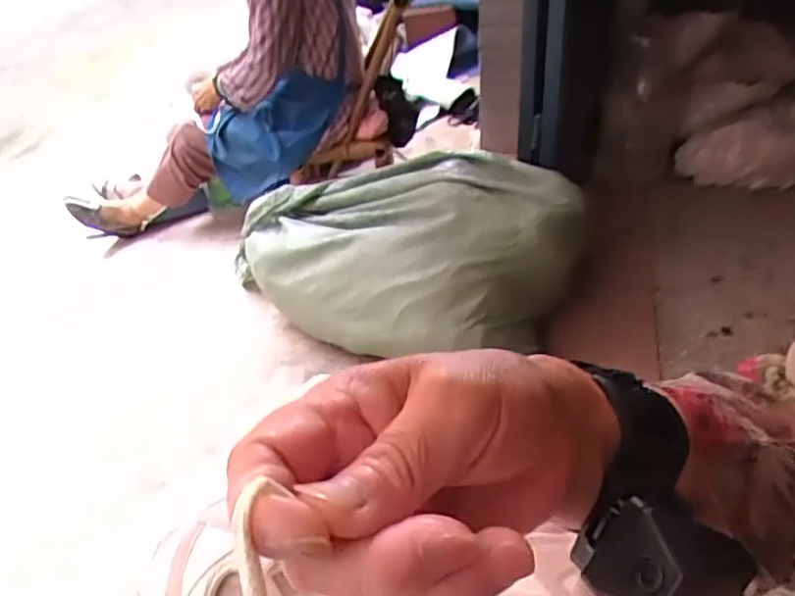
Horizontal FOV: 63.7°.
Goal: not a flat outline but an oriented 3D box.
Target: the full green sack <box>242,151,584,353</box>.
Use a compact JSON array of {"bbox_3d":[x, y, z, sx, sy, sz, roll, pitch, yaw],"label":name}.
[{"bbox_3d":[-0.003,-0.113,1.333,0.674,0.293,0.371,16,42,25],"label":"full green sack"}]

